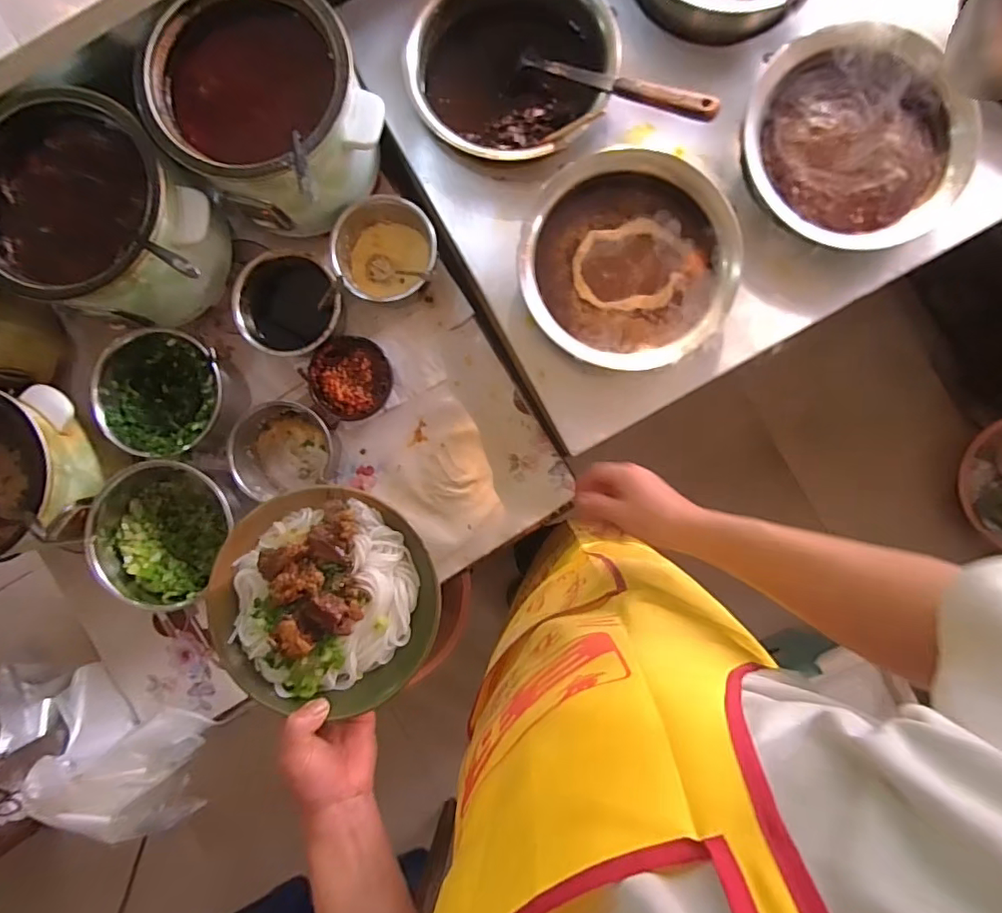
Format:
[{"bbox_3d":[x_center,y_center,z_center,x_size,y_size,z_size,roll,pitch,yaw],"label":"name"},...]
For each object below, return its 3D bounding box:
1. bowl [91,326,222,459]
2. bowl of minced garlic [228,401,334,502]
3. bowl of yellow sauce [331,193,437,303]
[{"bbox_3d":[-0.431,-0.078,0.716,0.164,0.099,0.151,0,88,1],"label":"bowl"},{"bbox_3d":[-0.291,-0.011,0.738,0.115,0.077,0.112,0,88,1],"label":"bowl of minced garlic"},{"bbox_3d":[-0.151,-0.275,0.730,0.128,0.071,0.120,0,88,1],"label":"bowl of yellow sauce"}]

